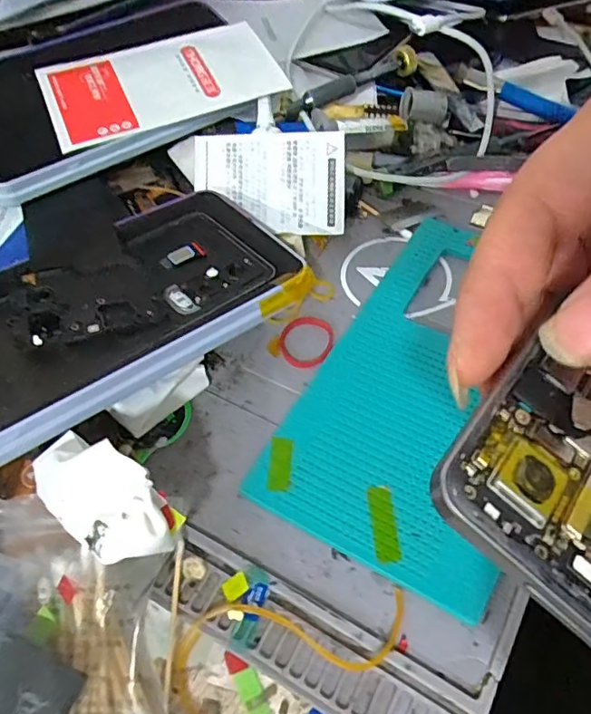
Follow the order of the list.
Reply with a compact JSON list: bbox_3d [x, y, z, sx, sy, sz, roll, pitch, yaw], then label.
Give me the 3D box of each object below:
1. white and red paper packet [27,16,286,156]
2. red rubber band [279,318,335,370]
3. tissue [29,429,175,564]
[{"bbox_3d":[-0.082,-0.169,0.334,0.135,0.004,0.079,-20,62,-11],"label":"white and red paper packet"},{"bbox_3d":[0.006,-0.009,0.289,0.028,0.004,0.032,17,59,15],"label":"red rubber band"},{"bbox_3d":[-0.068,0.052,0.202,0.054,0.018,0.031,44,77,4],"label":"tissue"}]

